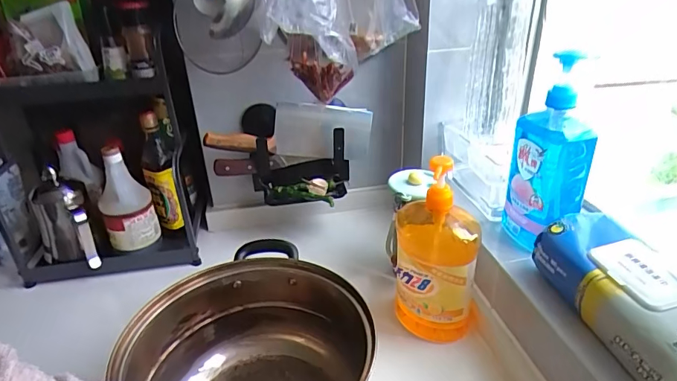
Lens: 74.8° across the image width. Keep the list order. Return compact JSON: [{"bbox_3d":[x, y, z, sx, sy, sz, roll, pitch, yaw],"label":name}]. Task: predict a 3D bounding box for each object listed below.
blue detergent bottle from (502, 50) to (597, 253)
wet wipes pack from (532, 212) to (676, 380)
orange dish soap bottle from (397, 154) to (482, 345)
[{"bbox_3d":[0.283,-0.051,0.593,0.079,0.250,0.081,-1,28,4],"label":"blue detergent bottle"},{"bbox_3d":[0.312,0.114,0.455,0.092,0.073,0.243,-8,29,-10],"label":"wet wipes pack"},{"bbox_3d":[0.136,0.090,0.623,0.109,0.277,0.086,4,29,12],"label":"orange dish soap bottle"}]

